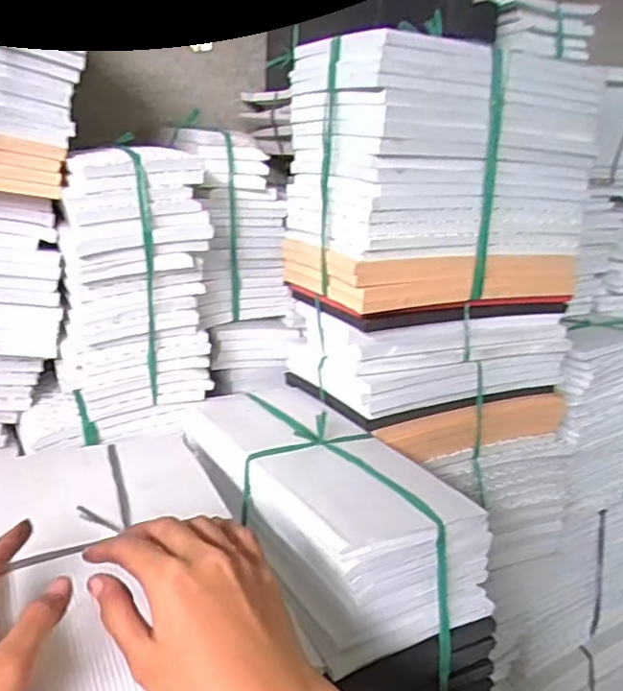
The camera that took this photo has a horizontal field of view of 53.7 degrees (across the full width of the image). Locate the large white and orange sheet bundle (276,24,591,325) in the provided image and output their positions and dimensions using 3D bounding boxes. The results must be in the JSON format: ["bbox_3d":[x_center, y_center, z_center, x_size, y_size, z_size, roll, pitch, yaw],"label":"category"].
[{"bbox_3d":[0.143,-0.165,0.641,0.290,0.219,0.159,-4,19,-24],"label":"large white and orange sheet bundle"}]

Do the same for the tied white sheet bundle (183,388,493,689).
[{"bbox_3d":[0.008,0.123,0.534,0.137,0.085,0.287,-6,20,-30],"label":"tied white sheet bundle"}]

